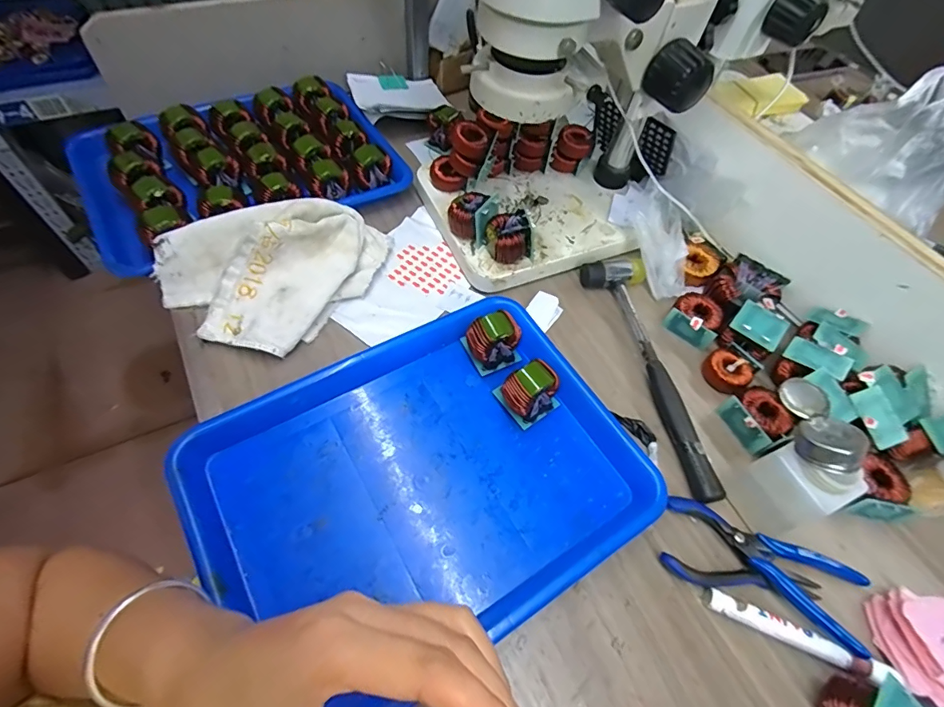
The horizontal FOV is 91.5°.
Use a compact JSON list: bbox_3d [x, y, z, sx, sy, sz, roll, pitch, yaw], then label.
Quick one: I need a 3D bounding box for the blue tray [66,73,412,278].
[{"bbox_3d":[-0.266,-0.223,0.532,0.330,0.055,0.248,-32,68,-19],"label":"blue tray"}]

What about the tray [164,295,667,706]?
[{"bbox_3d":[-0.037,0.101,0.375,0.338,0.042,0.249,-27,67,-17],"label":"tray"}]

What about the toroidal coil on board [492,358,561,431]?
[{"bbox_3d":[0.050,0.033,0.407,0.043,0.046,0.045,-31,66,-22],"label":"toroidal coil on board"}]

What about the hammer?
[{"bbox_3d":[0.189,0.007,0.452,0.068,0.026,0.263,-12,63,-10],"label":"hammer"}]

